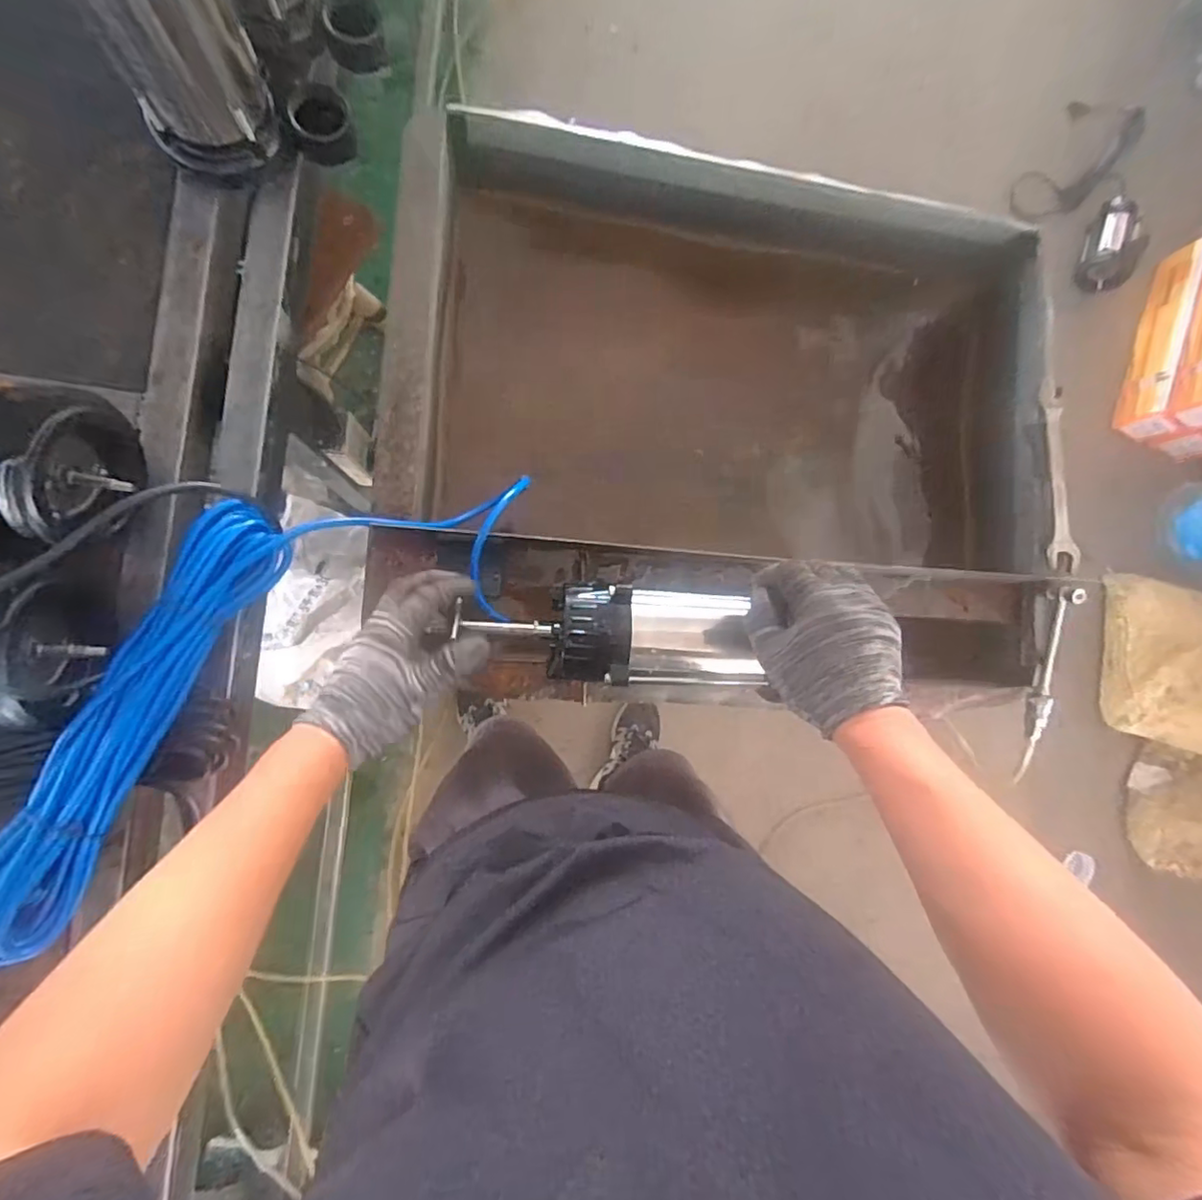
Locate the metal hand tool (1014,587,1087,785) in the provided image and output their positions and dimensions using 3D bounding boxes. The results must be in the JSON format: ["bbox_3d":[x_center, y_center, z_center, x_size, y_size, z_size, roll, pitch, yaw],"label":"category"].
[{"bbox_3d":[0.497,0.100,0.660,0.017,0.019,0.235,0,106,-9],"label":"metal hand tool"}]

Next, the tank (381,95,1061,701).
[{"bbox_3d":[0.144,-0.203,0.740,0.723,0.258,0.618,3,87,-9],"label":"tank"}]

